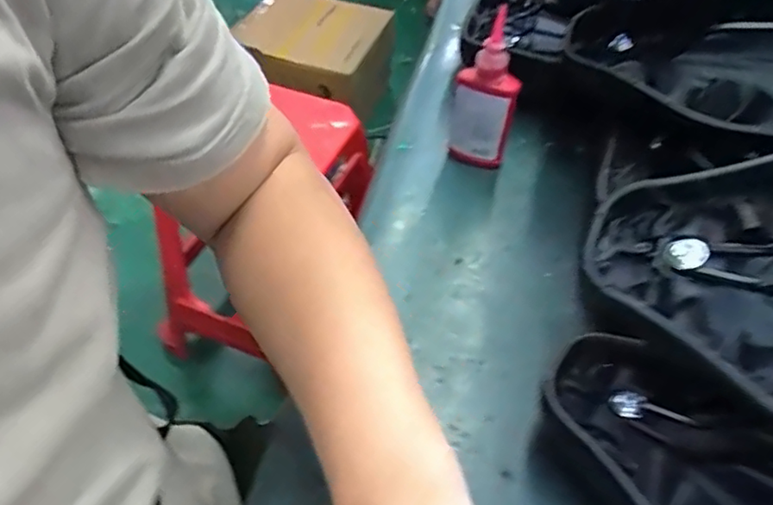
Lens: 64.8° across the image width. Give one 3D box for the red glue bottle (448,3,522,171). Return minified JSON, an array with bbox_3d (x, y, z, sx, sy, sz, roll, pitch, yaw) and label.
[{"bbox_3d":[0.094,-0.147,0.560,0.055,0.149,0.029,25,49,16],"label":"red glue bottle"}]

